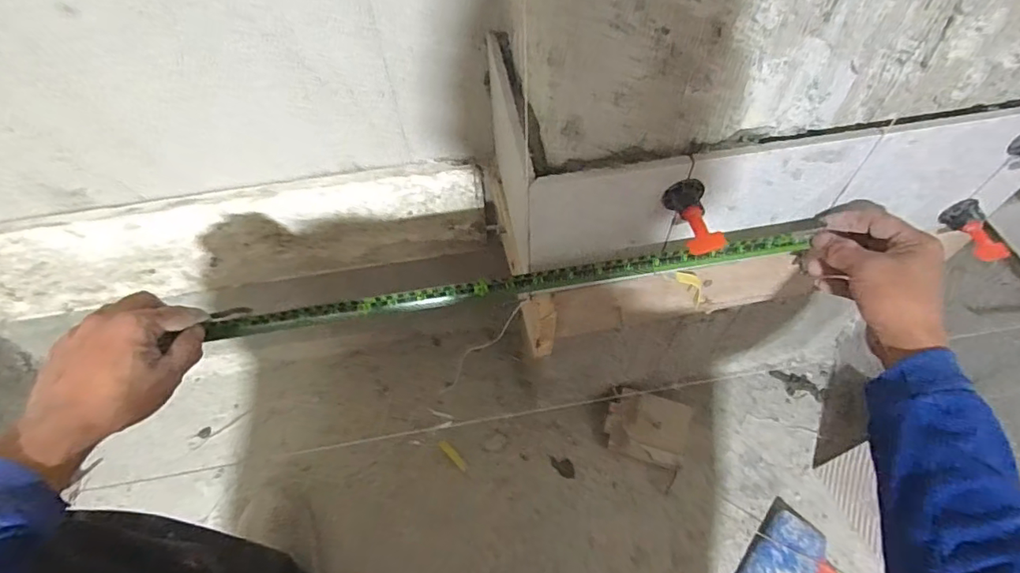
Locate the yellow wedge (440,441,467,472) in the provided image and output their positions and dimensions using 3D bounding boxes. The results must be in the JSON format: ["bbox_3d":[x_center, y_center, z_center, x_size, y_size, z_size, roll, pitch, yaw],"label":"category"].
[{"bbox_3d":[-0.084,0.251,0.776,0.012,0.007,0.056,-39,64,-20],"label":"yellow wedge"}]

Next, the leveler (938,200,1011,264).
[{"bbox_3d":[0.427,-0.047,0.481,0.026,0.028,0.063,-8,58,-3],"label":"leveler"}]

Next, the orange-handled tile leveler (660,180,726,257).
[{"bbox_3d":[0.139,-0.052,0.391,0.032,0.029,0.053,-6,58,-2],"label":"orange-handled tile leveler"}]

